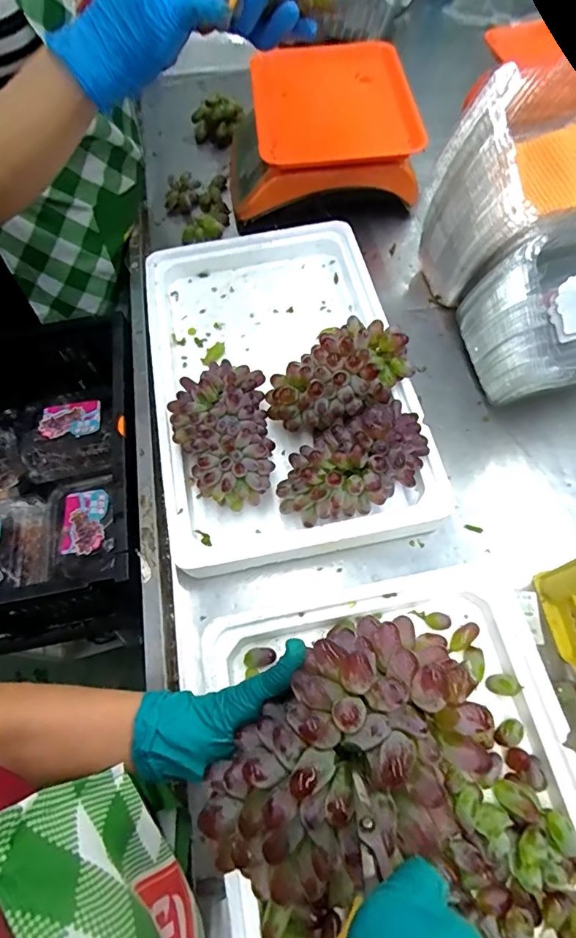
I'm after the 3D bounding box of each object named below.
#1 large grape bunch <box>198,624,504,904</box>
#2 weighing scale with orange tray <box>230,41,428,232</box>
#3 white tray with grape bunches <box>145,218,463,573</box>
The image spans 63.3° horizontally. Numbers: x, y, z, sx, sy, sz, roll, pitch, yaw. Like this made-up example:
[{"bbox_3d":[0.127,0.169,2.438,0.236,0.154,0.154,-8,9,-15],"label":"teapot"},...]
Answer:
[{"bbox_3d":[0.035,0.170,0.278,0.177,0.081,0.110,-42,75,-2],"label":"large grape bunch"},{"bbox_3d":[0.048,-0.520,0.736,0.283,0.121,0.252,-6,64,-4],"label":"weighing scale with orange tray"},{"bbox_3d":[-0.014,-0.143,0.570,0.300,0.100,0.474,-10,64,-6],"label":"white tray with grape bunches"}]

